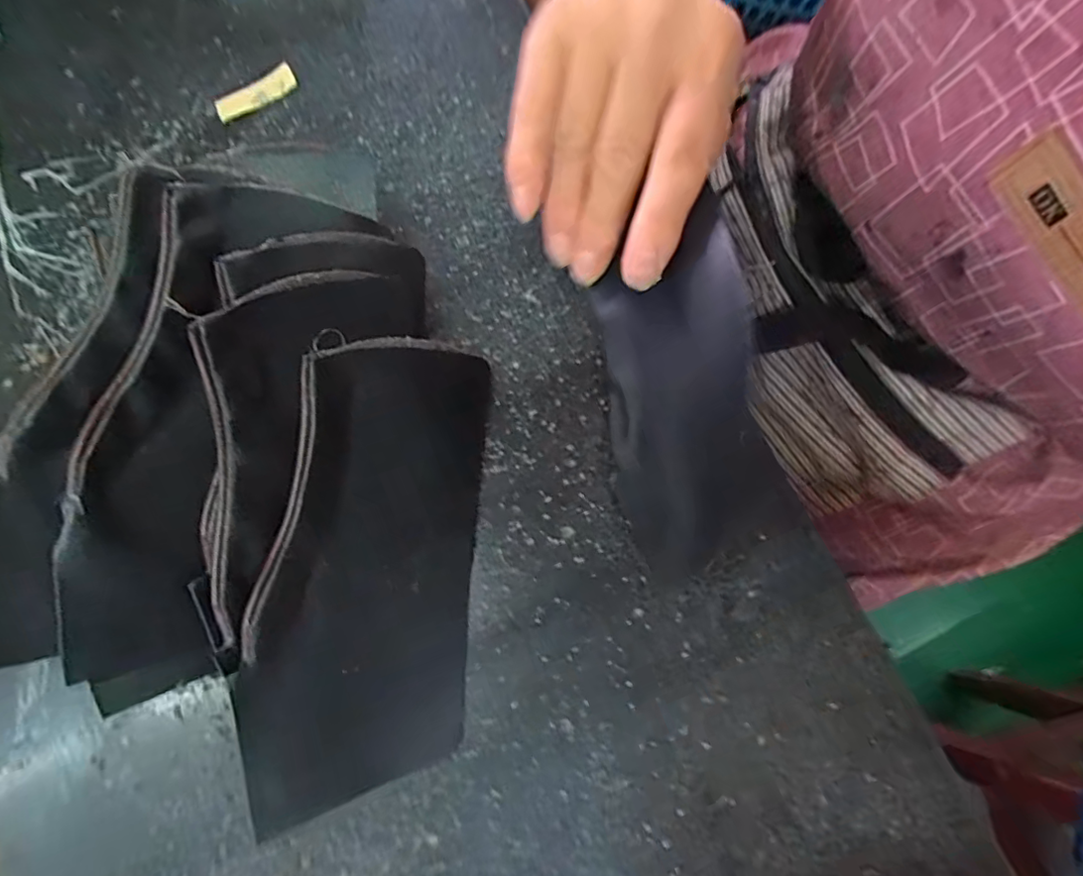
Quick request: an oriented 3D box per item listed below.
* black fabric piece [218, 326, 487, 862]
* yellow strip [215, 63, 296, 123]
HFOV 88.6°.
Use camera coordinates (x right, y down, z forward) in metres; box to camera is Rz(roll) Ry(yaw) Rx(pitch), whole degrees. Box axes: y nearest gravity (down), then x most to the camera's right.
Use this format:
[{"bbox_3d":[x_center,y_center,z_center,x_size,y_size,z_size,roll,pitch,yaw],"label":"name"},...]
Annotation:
[{"bbox_3d":[-0.055,0.040,0.189,0.070,0.009,0.152,14,74,-32],"label":"black fabric piece"},{"bbox_3d":[-0.133,-0.161,0.257,0.039,0.004,0.011,-36,80,-13],"label":"yellow strip"}]

